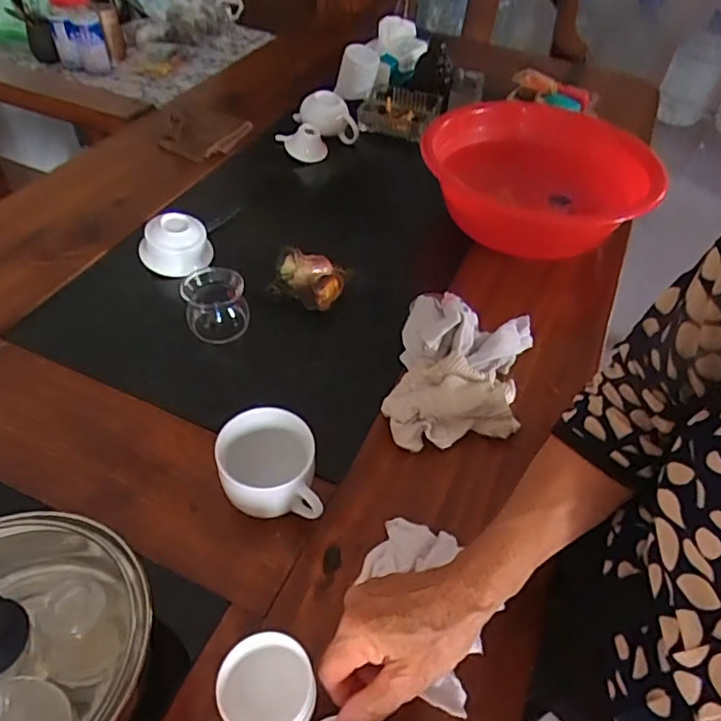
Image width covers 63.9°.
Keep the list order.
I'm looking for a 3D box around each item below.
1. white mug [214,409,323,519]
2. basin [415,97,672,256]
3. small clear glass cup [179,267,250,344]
[{"bbox_3d":[-0.074,0.092,0.470,0.073,0.067,0.082,-6,48,-10],"label":"white mug"},{"bbox_3d":[0.235,-0.249,0.800,0.282,0.101,0.282,2,47,-2],"label":"basin"},{"bbox_3d":[-0.154,-0.059,0.620,0.065,0.056,0.056,-4,48,-8],"label":"small clear glass cup"}]

